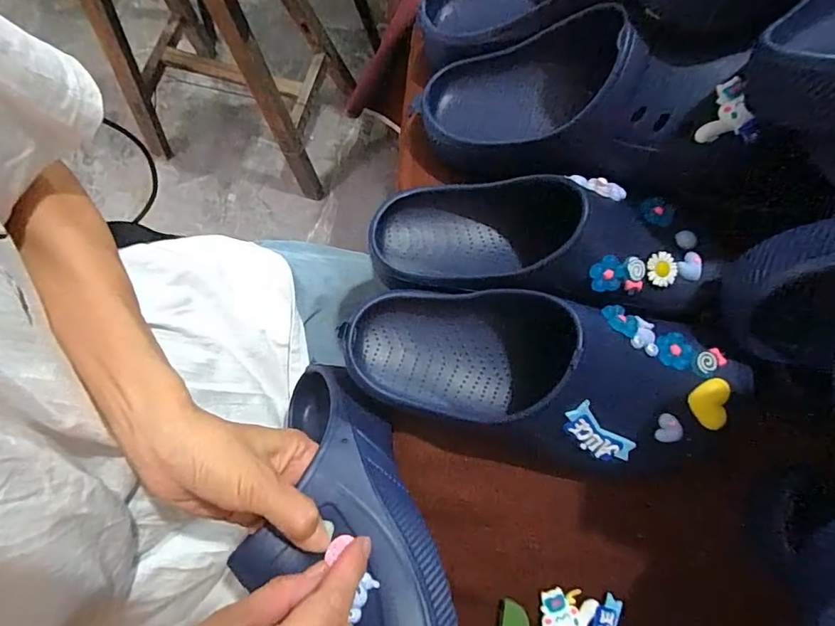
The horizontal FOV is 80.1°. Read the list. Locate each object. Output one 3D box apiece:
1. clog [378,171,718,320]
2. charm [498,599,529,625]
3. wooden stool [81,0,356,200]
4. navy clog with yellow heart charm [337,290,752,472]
[{"bbox_3d":[0.089,-0.052,0.350,0.241,0.077,0.089,7,76,2],"label":"clog"},{"bbox_3d":[0.063,0.209,0.330,0.020,0.004,0.030,2,72,19],"label":"charm"},{"bbox_3d":[-0.372,-0.509,0.901,0.379,0.475,0.297,15,77,4],"label":"wooden stool"},{"bbox_3d":[0.080,0.039,0.325,0.258,0.082,0.098,12,76,3],"label":"navy clog with yellow heart charm"}]

